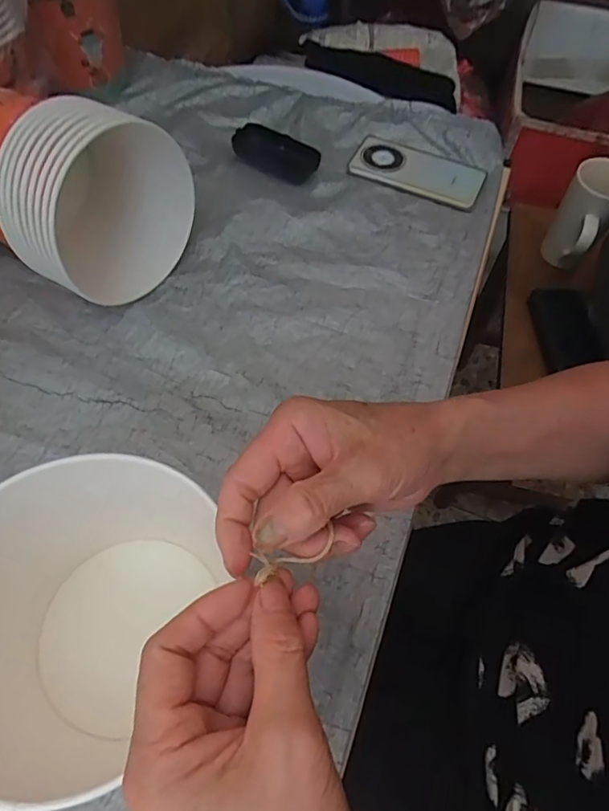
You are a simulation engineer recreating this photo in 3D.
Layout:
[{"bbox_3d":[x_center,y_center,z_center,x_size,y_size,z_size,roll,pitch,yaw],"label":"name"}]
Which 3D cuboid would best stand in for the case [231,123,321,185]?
[{"bbox_3d":[-0.034,-0.318,0.632,0.103,0.024,0.052,31,64,14],"label":"case"}]

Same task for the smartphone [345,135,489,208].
[{"bbox_3d":[0.142,-0.298,0.637,0.162,0.009,0.079,19,62,8],"label":"smartphone"}]

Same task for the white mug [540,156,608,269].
[{"bbox_3d":[0.415,-0.282,0.754,0.081,0.132,0.096,31,64,16],"label":"white mug"}]

